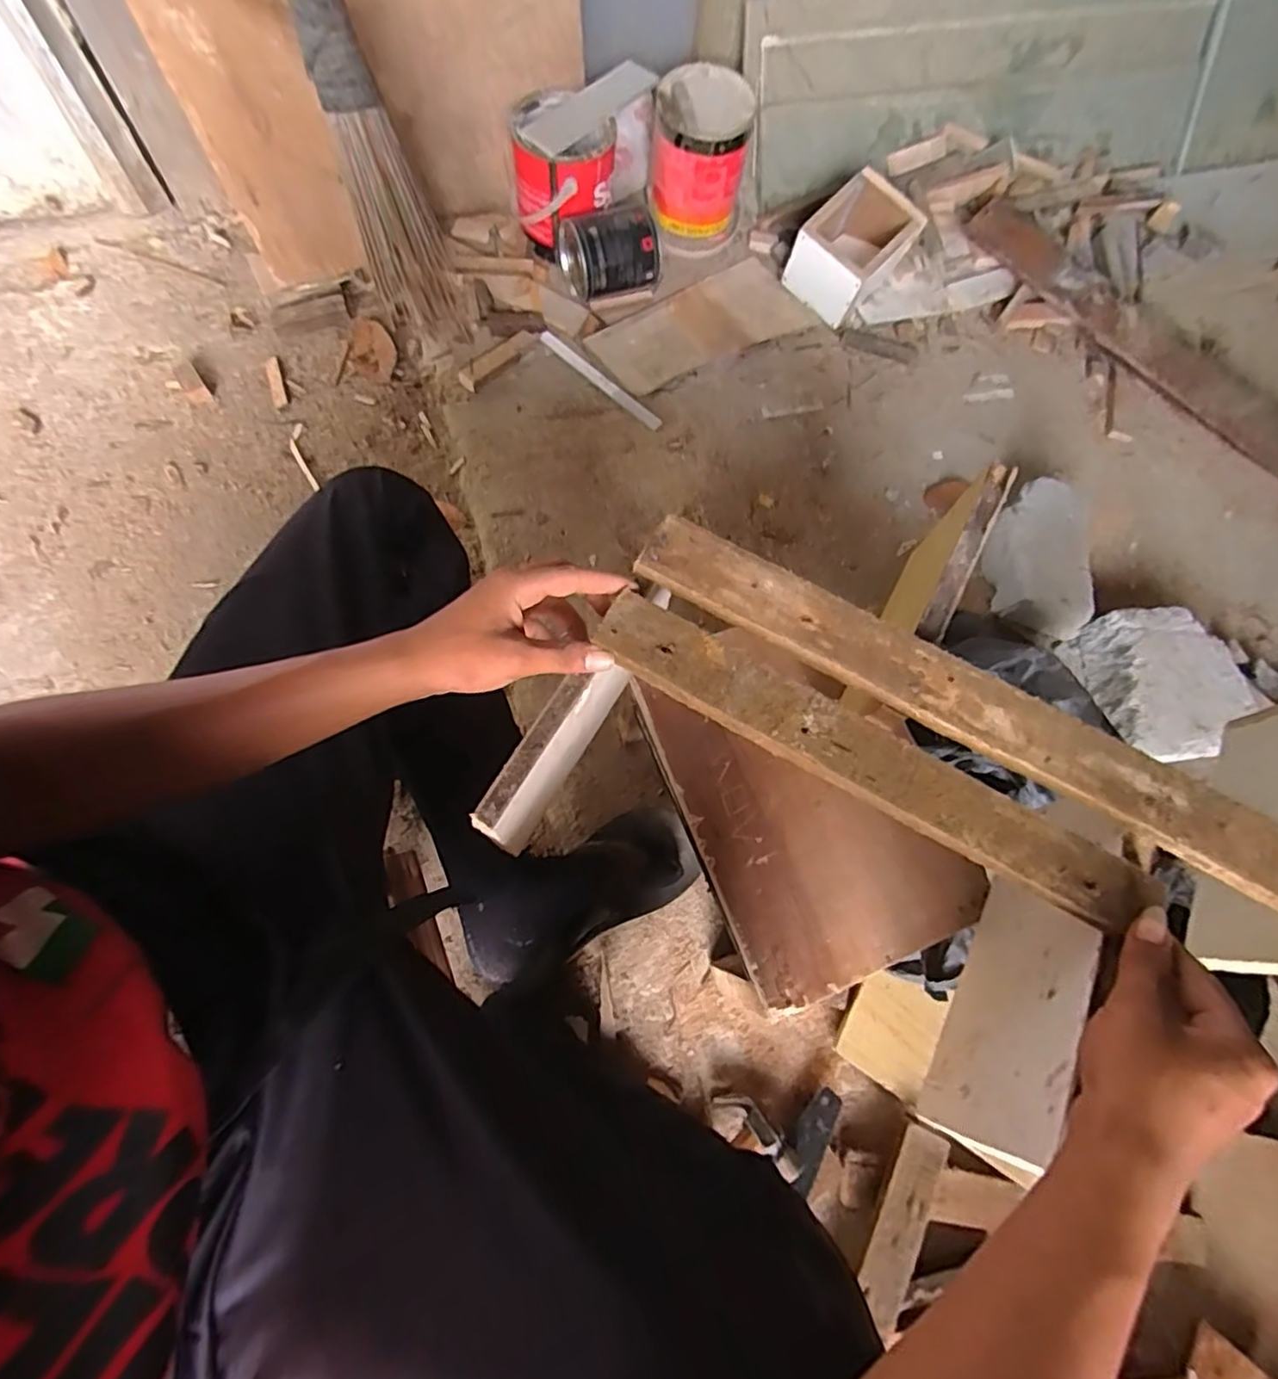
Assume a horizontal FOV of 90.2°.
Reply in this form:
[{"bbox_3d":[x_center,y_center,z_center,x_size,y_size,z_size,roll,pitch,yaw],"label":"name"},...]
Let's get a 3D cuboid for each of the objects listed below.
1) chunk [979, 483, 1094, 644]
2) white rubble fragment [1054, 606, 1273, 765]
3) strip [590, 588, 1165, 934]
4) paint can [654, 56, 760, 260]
[{"bbox_3d":[0.543,-0.180,0.869,0.123,0.069,0.211,3,72,-2],"label":"chunk"},{"bbox_3d":[0.686,-0.005,0.830,0.198,0.067,0.197,1,71,-2],"label":"white rubble fragment"},{"bbox_3d":[0.138,0.042,0.400,0.360,0.010,0.050,29,72,6],"label":"strip"},{"bbox_3d":[0.096,-0.832,1.011,0.148,0.171,0.168,10,72,1],"label":"paint can"}]

